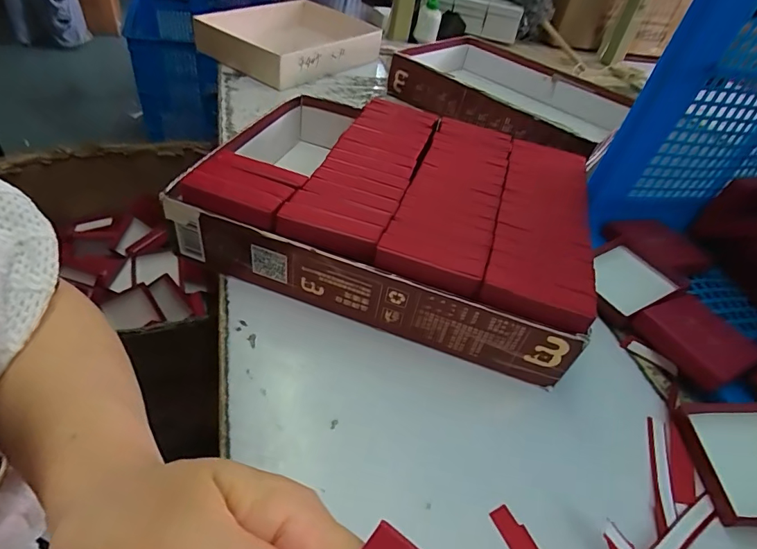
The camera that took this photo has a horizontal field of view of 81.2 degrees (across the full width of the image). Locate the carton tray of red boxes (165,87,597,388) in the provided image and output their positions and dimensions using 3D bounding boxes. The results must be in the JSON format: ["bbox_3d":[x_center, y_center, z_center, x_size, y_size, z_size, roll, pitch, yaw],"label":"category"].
[{"bbox_3d":[0.028,-0.076,0.478,0.369,0.103,0.272,19,43,8],"label":"carton tray of red boxes"}]

